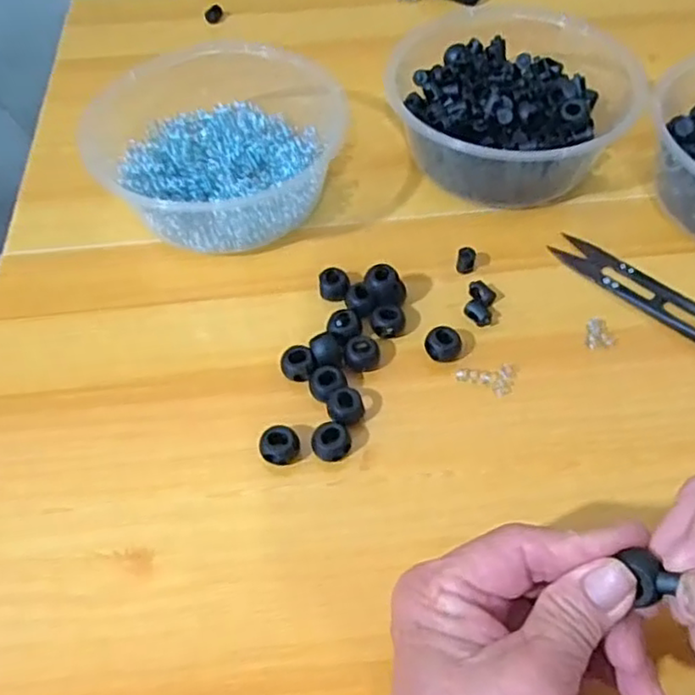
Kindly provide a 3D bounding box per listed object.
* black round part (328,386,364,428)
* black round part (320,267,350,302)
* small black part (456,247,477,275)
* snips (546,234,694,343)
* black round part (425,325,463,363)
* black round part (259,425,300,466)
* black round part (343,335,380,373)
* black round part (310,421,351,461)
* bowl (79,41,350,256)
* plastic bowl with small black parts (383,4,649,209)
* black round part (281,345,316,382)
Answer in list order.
[{"bbox_3d":[-0.001,0.028,0.307,0.015,0.013,0.016,-1,55,1],"label":"black round part"},{"bbox_3d":[-0.007,-0.033,0.347,0.015,0.011,0.015,-1,55,1],"label":"black round part"},{"bbox_3d":[0.064,-0.046,0.356,0.009,0.013,0.010,12,56,10],"label":"small black part"},{"bbox_3d":[0.152,-0.031,0.343,0.021,0.009,0.099,-39,63,-22],"label":"snips"},{"bbox_3d":[0.047,-0.002,0.325,0.016,0.012,0.014,-21,57,-12],"label":"black round part"},{"bbox_3d":[-0.030,0.045,0.297,0.016,0.014,0.016,-1,55,1],"label":"black round part"},{"bbox_3d":[0.007,0.003,0.325,0.017,0.010,0.017,-1,55,1],"label":"black round part"},{"bbox_3d":[-0.007,0.043,0.297,0.017,0.014,0.016,-1,55,1],"label":"black round part"},{"bbox_3d":[-0.072,-0.118,0.388,0.127,0.057,0.126,-1,55,1],"label":"bowl"},{"bbox_3d":[0.094,-0.152,0.403,0.133,0.060,0.144,-1,55,1],"label":"plastic bowl with small black parts"},{"bbox_3d":[-0.024,0.009,0.320,0.015,0.011,0.016,-1,55,1],"label":"black round part"}]

